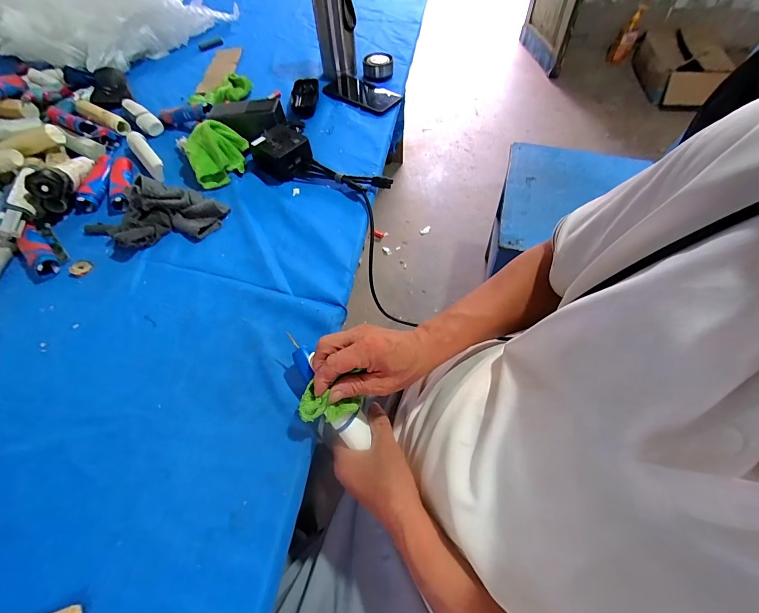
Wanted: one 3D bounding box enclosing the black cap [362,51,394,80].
[{"bbox_3d":[-0.003,-0.531,0.755,0.066,0.037,0.069,0,58,0],"label":"black cap"}]

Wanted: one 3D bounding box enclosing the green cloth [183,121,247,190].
[{"bbox_3d":[-0.267,-0.259,0.578,0.100,0.060,0.085,-24,61,-15],"label":"green cloth"}]

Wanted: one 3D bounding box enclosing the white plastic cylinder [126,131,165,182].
[{"bbox_3d":[-0.415,-0.273,0.609,0.029,0.031,0.176,-33,63,-19],"label":"white plastic cylinder"}]

